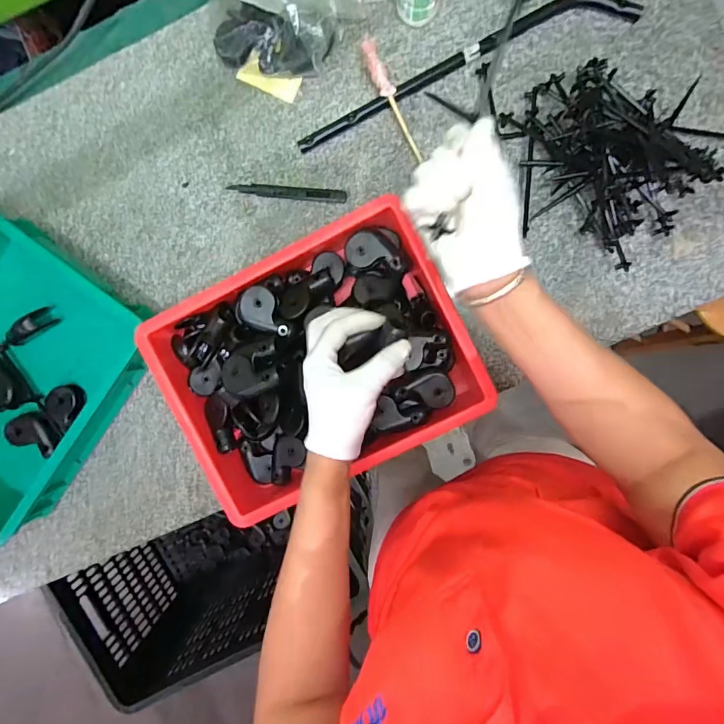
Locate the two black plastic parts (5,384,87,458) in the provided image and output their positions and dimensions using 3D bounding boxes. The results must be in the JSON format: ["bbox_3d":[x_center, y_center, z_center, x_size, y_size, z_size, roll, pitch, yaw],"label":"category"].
[{"bbox_3d":[-0.415,0.078,0.606,0.113,0.034,0.066,-38,92,6],"label":"two black plastic parts"}]

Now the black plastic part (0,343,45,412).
[{"bbox_3d":[-0.480,0.028,0.608,0.054,0.029,0.088,-32,93,5],"label":"black plastic part"}]

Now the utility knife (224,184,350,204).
[{"bbox_3d":[-0.095,-0.217,0.578,0.151,0.011,0.016,6,95,3],"label":"utility knife"}]

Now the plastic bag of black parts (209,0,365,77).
[{"bbox_3d":[-0.092,-0.430,0.517,0.163,0.093,0.155,7,95,3],"label":"plastic bag of black parts"}]

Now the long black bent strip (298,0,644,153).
[{"bbox_3d":[0.119,-0.364,0.549,0.431,0.019,0.054,-19,94,5],"label":"long black bent strip"}]

